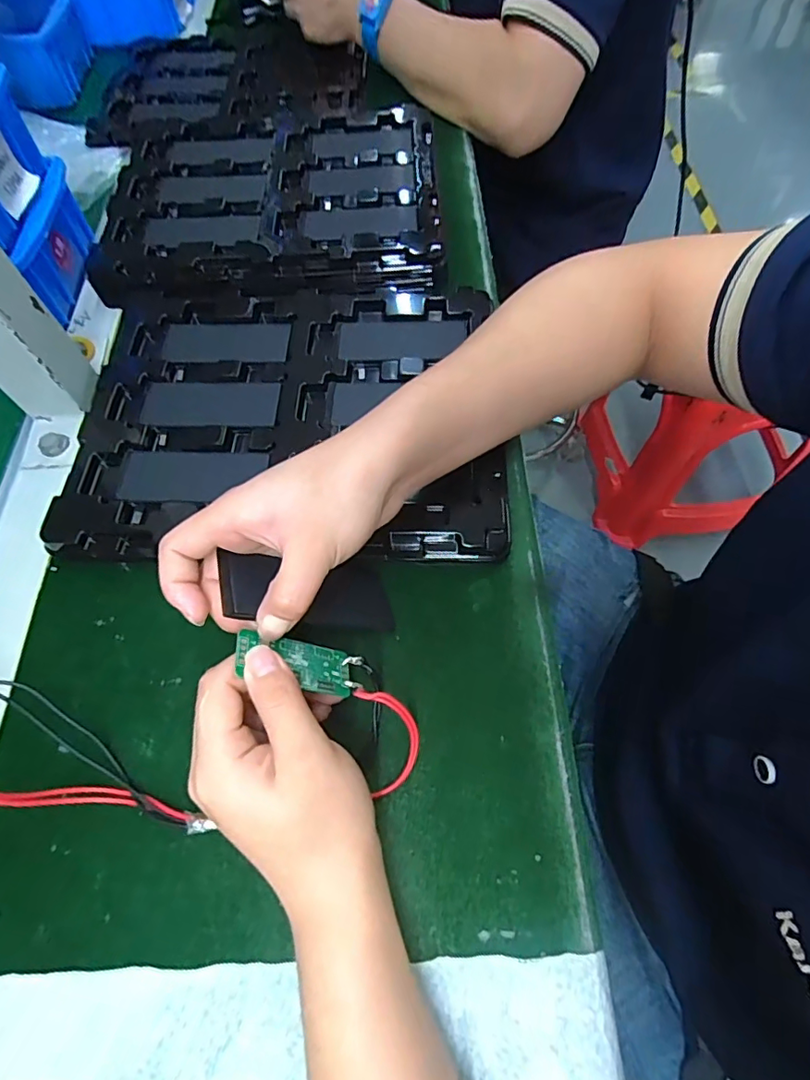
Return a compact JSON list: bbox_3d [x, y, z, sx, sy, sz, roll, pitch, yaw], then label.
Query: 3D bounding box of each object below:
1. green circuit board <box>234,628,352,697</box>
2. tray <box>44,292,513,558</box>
[{"bbox_3d":[-0.050,0.056,0.238,0.055,0.004,0.023,21,41,-27],"label":"green circuit board"},{"bbox_3d":[-0.073,-0.091,0.350,0.270,0.017,0.217,1,64,2],"label":"tray"}]

